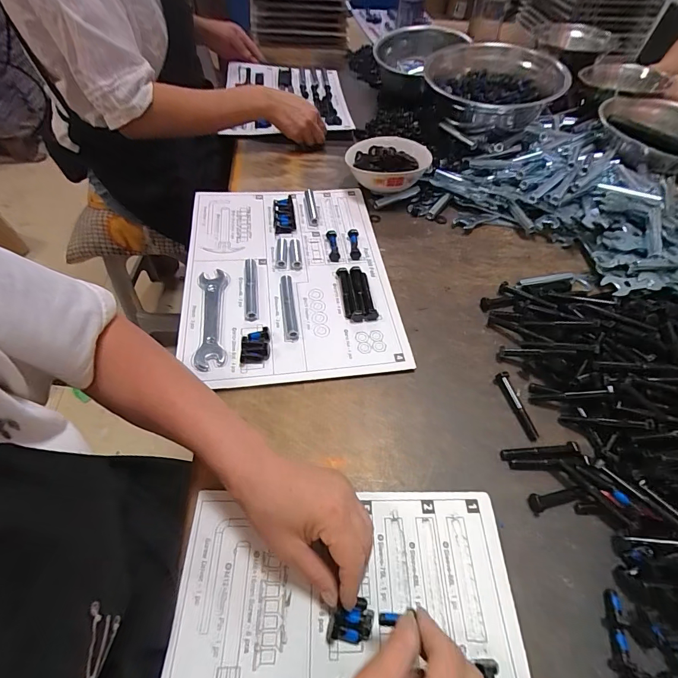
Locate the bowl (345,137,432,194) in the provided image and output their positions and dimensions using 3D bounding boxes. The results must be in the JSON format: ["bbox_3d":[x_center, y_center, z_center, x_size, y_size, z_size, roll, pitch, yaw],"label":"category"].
[{"bbox_3d":[0.082,-0.295,0.649,0.135,0.065,0.139,3,53,-3],"label":"bowl"}]

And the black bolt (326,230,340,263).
[{"bbox_3d":[-0.008,-0.138,0.553,0.015,0.011,0.060,-4,53,-8],"label":"black bolt"}]

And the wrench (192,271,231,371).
[{"bbox_3d":[-0.158,-0.030,0.464,0.038,0.009,0.153,-6,54,-10],"label":"wrench"}]

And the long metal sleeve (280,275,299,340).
[{"bbox_3d":[-0.064,-0.042,0.478,0.016,0.014,0.096,-5,53,-9],"label":"long metal sleeve"}]

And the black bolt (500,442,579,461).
[{"bbox_3d":[0.212,0.119,0.391,0.082,0.009,0.013,-2,53,-7],"label":"black bolt"}]

